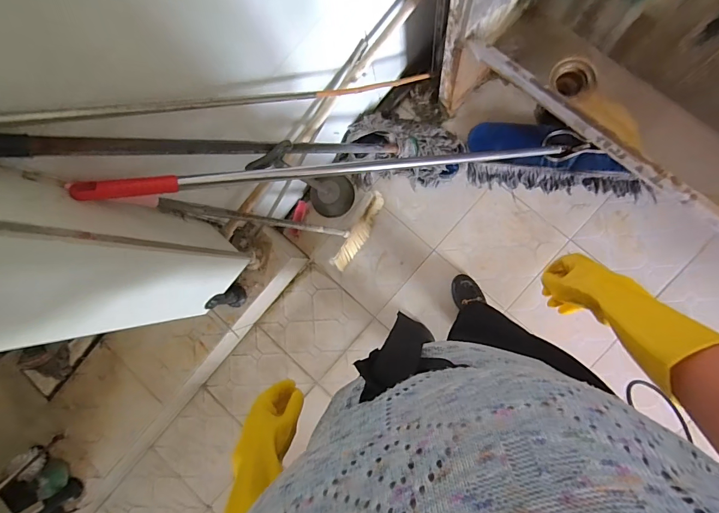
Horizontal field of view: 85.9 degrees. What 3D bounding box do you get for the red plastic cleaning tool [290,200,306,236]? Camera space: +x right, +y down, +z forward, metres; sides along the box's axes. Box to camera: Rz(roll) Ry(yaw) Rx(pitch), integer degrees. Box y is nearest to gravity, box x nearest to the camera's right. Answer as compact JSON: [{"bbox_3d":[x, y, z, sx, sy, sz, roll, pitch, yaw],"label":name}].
[{"bbox_3d":[-0.236,-0.149,1.502,0.044,0.028,0.134,22,90,9],"label":"red plastic cleaning tool"}]

